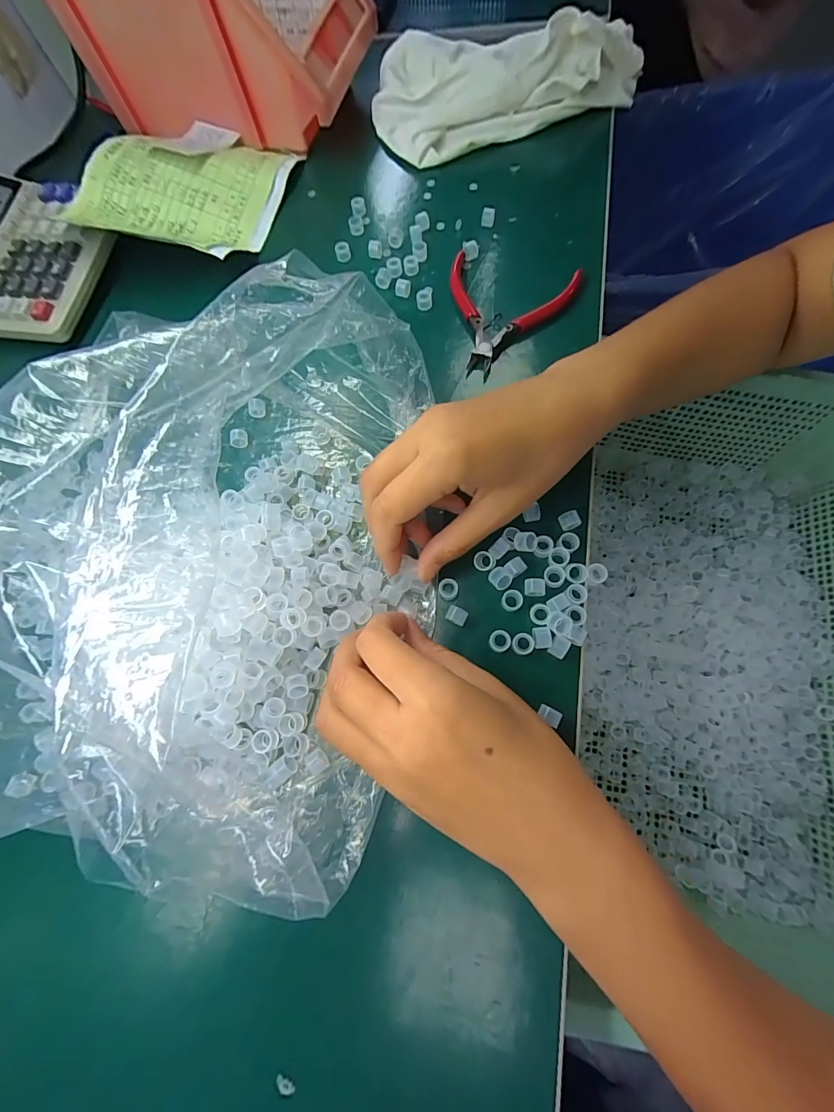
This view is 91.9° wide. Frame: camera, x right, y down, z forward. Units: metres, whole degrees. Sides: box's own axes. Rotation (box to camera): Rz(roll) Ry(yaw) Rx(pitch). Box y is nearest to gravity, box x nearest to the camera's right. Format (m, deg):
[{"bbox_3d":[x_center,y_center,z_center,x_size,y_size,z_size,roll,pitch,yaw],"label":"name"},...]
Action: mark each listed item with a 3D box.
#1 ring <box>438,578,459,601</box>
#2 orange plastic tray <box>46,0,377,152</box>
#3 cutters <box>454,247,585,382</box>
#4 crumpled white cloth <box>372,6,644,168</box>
[{"bbox_3d":[0.019,0.020,0.247,0.012,0.004,0.013,-2,72,6],"label":"ring"},{"bbox_3d":[-0.176,-0.476,0.368,0.240,0.112,0.142,7,73,9],"label":"orange plastic tray"},{"bbox_3d":[0.059,-0.184,0.304,0.099,0.014,0.103,20,76,13],"label":"cutters"},{"bbox_3d":[0.077,-0.459,0.379,0.240,0.053,0.140,-18,71,1],"label":"crumpled white cloth"}]

